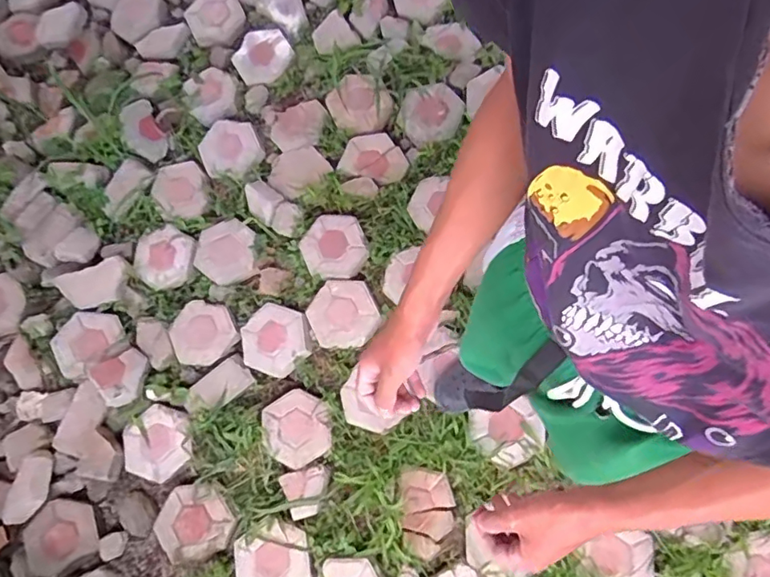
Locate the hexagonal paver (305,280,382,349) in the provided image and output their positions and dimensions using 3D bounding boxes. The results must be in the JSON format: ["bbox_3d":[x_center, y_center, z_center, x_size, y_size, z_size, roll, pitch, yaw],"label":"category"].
[{"bbox_3d":[-0.125,0.075,1.580,0.204,0.059,0.210,-25,73,1],"label":"hexagonal paver"}]

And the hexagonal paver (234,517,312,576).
[{"bbox_3d":[-0.299,0.728,1.423,0.199,0.049,0.190,-30,72,-8],"label":"hexagonal paver"}]

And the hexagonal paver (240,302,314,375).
[{"bbox_3d":[-0.323,0.151,1.574,0.212,0.046,0.201,22,72,10],"label":"hexagonal paver"}]

